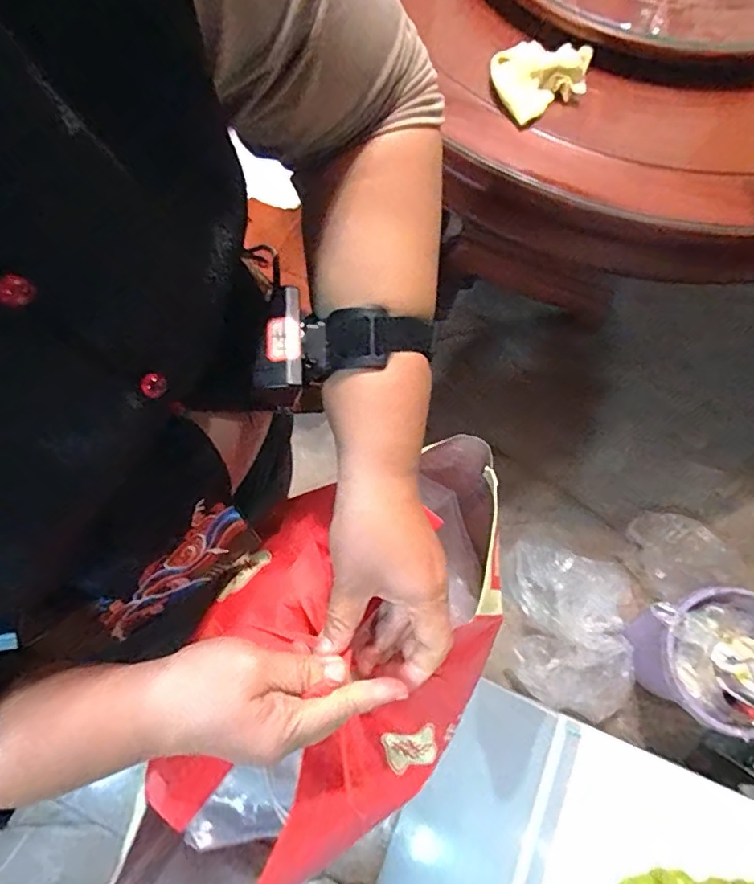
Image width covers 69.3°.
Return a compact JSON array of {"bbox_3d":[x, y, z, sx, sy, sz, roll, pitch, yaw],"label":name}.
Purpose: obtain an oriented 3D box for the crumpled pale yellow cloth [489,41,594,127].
[{"bbox_3d":[0.220,-0.500,0.732,0.120,0.024,0.108,-25,83,11],"label":"crumpled pale yellow cloth"}]

